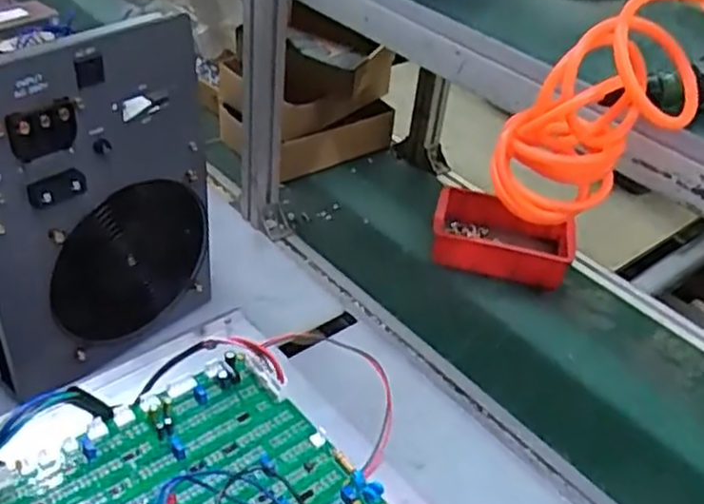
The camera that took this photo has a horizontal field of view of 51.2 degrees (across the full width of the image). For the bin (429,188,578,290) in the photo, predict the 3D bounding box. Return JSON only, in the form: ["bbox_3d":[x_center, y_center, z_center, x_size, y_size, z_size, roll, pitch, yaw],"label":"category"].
[{"bbox_3d":[0.216,-0.019,1.063,0.199,0.060,0.138,10,38,5],"label":"bin"}]

